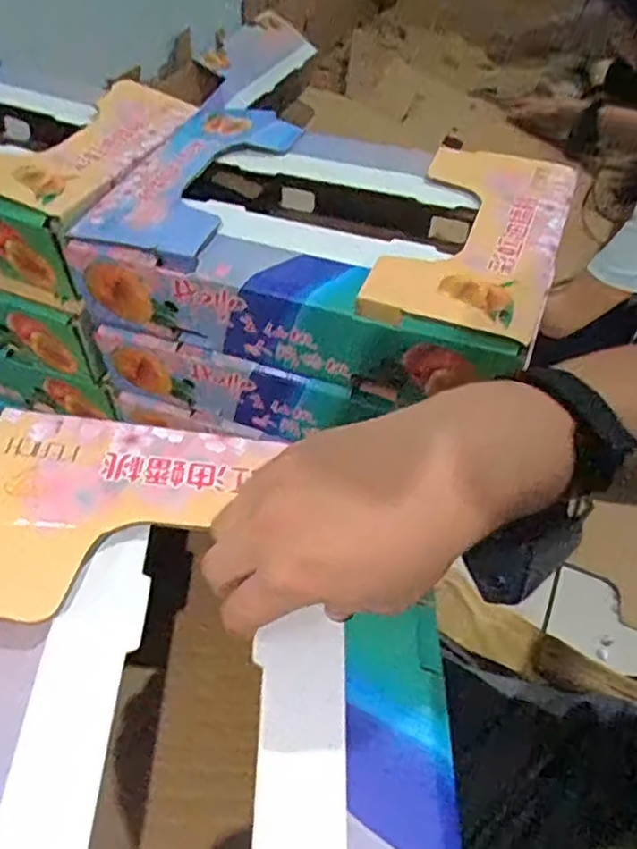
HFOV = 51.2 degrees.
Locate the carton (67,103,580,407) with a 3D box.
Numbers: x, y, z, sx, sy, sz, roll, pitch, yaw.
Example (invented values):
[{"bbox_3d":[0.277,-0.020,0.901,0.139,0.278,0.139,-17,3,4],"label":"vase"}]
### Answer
[{"bbox_3d":[0.008,-0.169,0.619,0.387,0.114,0.249,18,50,13],"label":"carton"}]

